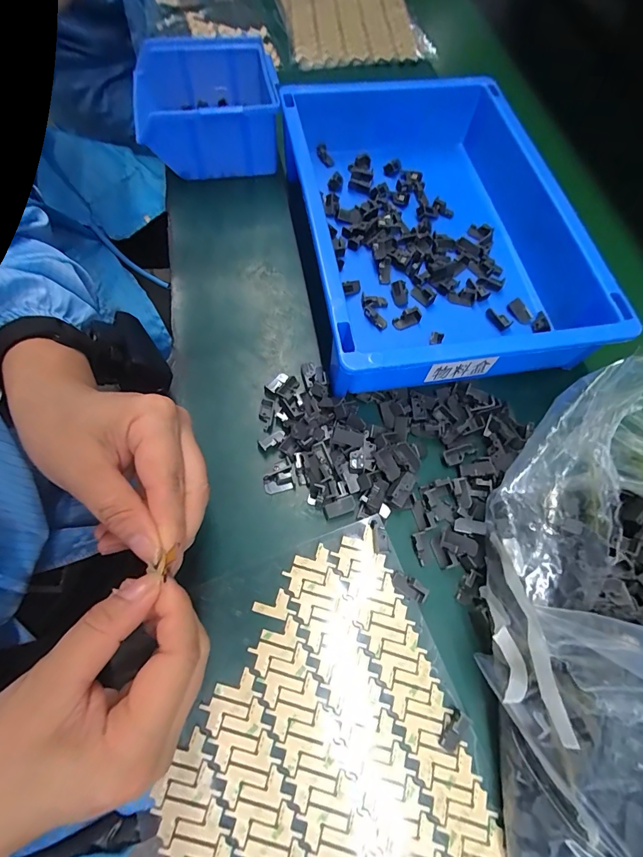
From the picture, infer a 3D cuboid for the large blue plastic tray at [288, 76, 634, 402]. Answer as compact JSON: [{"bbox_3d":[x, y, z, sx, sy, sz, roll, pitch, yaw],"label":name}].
[{"bbox_3d":[0.094,-0.175,0.335,0.217,0.067,0.304,-9,68,-5],"label":"large blue plastic tray"}]

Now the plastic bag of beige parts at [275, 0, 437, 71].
[{"bbox_3d":[0.038,-0.562,0.526,0.192,0.013,0.225,-11,68,-6],"label":"plastic bag of beige parts"}]

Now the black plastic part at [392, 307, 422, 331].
[{"bbox_3d":[0.070,-0.089,0.321,0.025,0.007,0.014,-33,72,-14],"label":"black plastic part"}]

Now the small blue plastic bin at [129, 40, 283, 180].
[{"bbox_3d":[-0.114,-0.318,0.390,0.130,0.061,0.119,-9,69,-7],"label":"small blue plastic bin"}]

